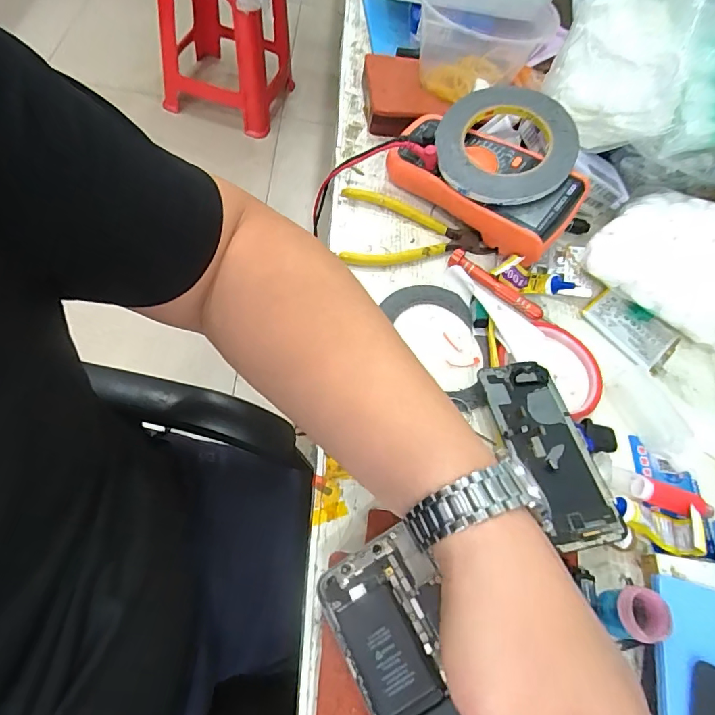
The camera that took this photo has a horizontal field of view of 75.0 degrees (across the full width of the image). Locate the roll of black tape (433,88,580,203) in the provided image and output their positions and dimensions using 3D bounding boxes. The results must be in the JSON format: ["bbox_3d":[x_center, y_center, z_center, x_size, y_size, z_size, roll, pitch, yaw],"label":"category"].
[{"bbox_3d":[0.138,-0.197,0.427,0.133,0.019,0.120,-31,71,-5],"label":"roll of black tape"}]

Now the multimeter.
[{"bbox_3d":[0.119,-0.168,0.445,0.086,0.058,0.181,-39,75,-26],"label":"multimeter"}]

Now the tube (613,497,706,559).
[{"bbox_3d":[0.217,0.119,0.332,0.066,0.021,0.032,22,61,-6],"label":"tube"}]

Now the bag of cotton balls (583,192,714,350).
[{"bbox_3d":[0.305,-0.090,0.428,0.166,0.066,0.107,31,60,7],"label":"bag of cotton balls"}]

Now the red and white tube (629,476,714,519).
[{"bbox_3d":[0.234,0.106,0.349,0.063,0.019,0.018,20,60,1],"label":"red and white tube"}]

